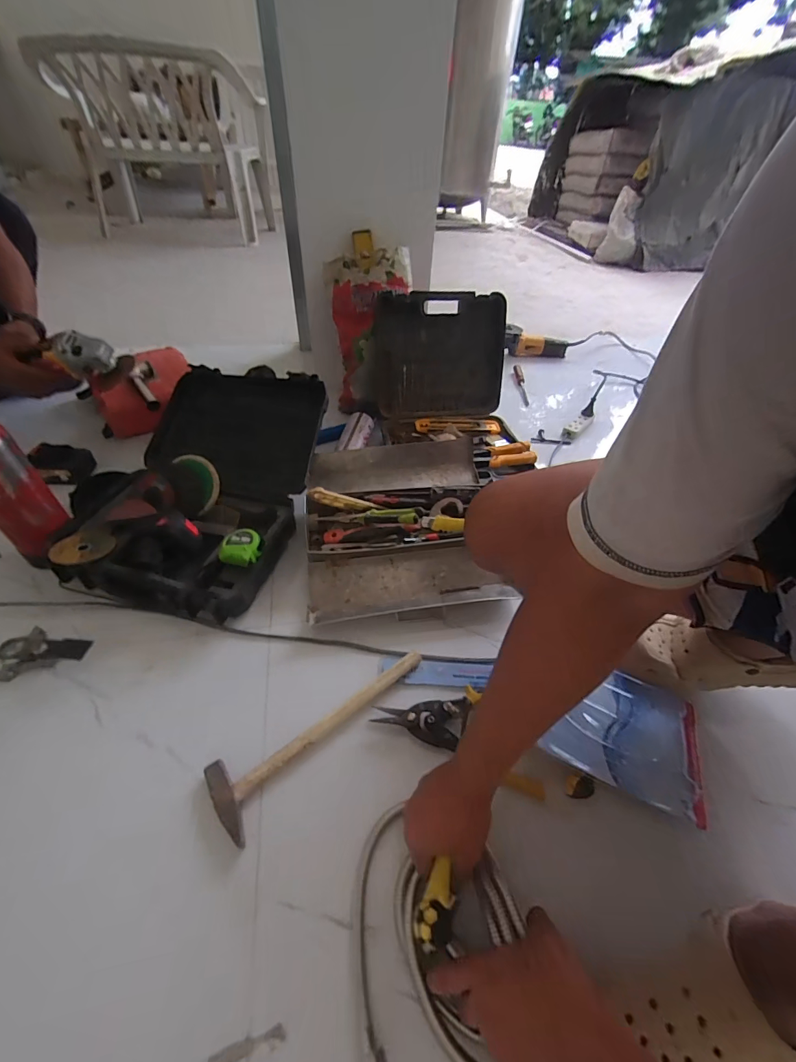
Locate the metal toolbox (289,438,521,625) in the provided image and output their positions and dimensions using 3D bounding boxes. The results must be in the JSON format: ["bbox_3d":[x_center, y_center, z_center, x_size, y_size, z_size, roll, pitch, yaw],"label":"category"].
[{"bbox_3d":[0.003,-0.015,0.788,0.372,0.102,0.372,-4,46,-9],"label":"metal toolbox"}]

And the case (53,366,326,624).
[{"bbox_3d":[-0.368,-0.100,0.780,0.341,0.200,0.478,7,45,3],"label":"case"}]

